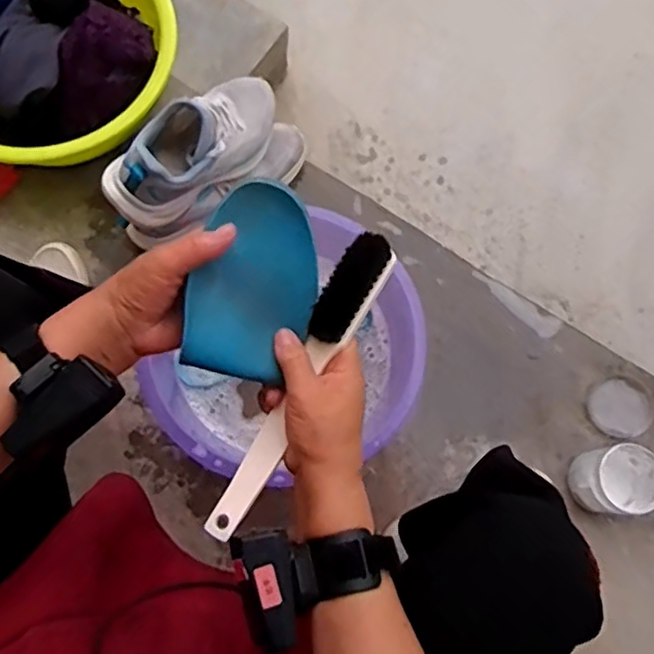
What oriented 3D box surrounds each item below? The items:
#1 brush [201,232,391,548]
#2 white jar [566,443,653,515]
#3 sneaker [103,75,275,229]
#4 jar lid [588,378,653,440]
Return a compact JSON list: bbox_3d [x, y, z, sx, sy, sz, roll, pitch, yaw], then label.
[{"bbox_3d":[-0.019,0.038,0.449,0.032,0.026,0.225,30,89,7],"label":"brush"},{"bbox_3d":[0.359,0.193,0.830,0.087,0.097,0.086,-5,76,-3],"label":"white jar"},{"bbox_3d":[-0.151,-0.242,0.804,0.100,0.105,0.258,38,55,9],"label":"sneaker"},{"bbox_3d":[0.399,0.112,0.897,0.076,0.018,0.078,1,76,-2],"label":"jar lid"}]

